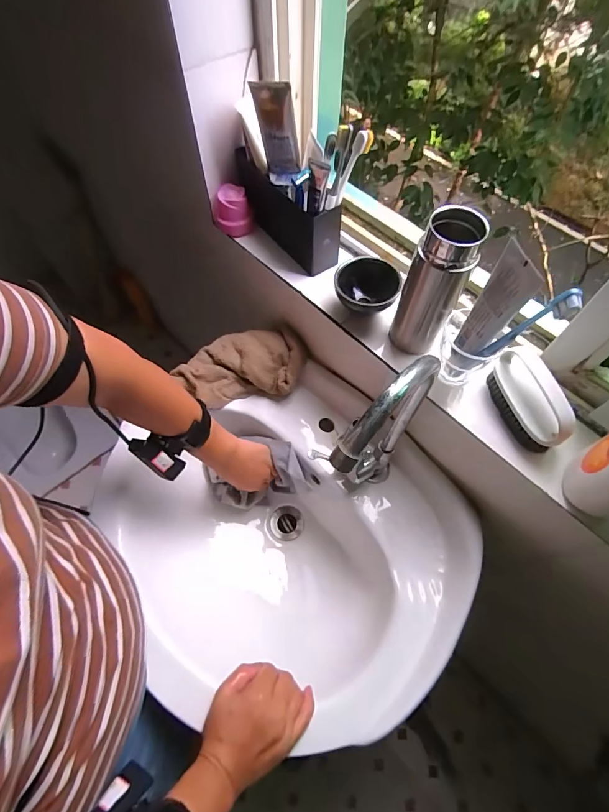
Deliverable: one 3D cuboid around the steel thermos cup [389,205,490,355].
[{"bbox_3d":[0.146,-0.136,0.450,0.058,0.165,0.057,0,61,-1],"label":"steel thermos cup"}]

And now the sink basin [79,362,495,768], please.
[{"bbox_3d":[-0.029,0.206,0.596,0.478,0.199,0.478,-1,61,1],"label":"sink basin"}]

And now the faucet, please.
[{"bbox_3d":[0.079,0.058,0.444,0.040,0.302,0.138,28,64,13],"label":"faucet"}]

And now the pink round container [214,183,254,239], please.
[{"bbox_3d":[-0.111,-0.299,0.598,0.057,0.058,0.047,-15,63,-9],"label":"pink round container"}]

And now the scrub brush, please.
[{"bbox_3d":[0.257,-0.006,0.451,0.039,0.063,0.112,-15,63,-9],"label":"scrub brush"}]

